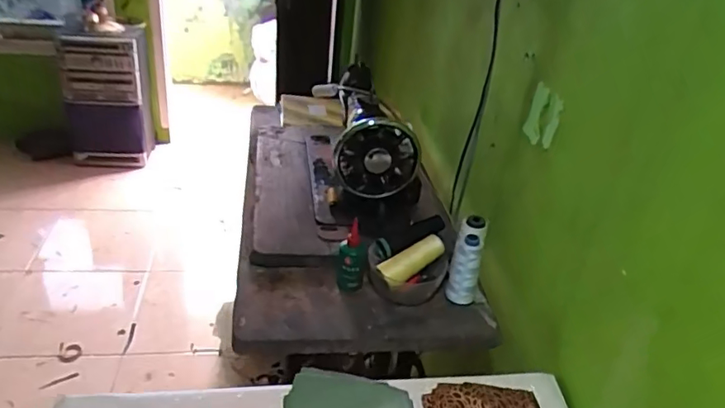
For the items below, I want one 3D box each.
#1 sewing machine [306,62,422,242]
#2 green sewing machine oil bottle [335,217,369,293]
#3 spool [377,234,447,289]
[{"bbox_3d":[-0.008,-0.115,1.089,0.170,0.236,0.383,1,31,-9],"label":"sewing machine"},{"bbox_3d":[-0.014,0.071,0.856,0.046,0.131,0.037,7,30,0],"label":"green sewing machine oil bottle"},{"bbox_3d":[0.077,0.086,0.864,0.120,0.032,0.037,-28,43,-24],"label":"spool"}]

